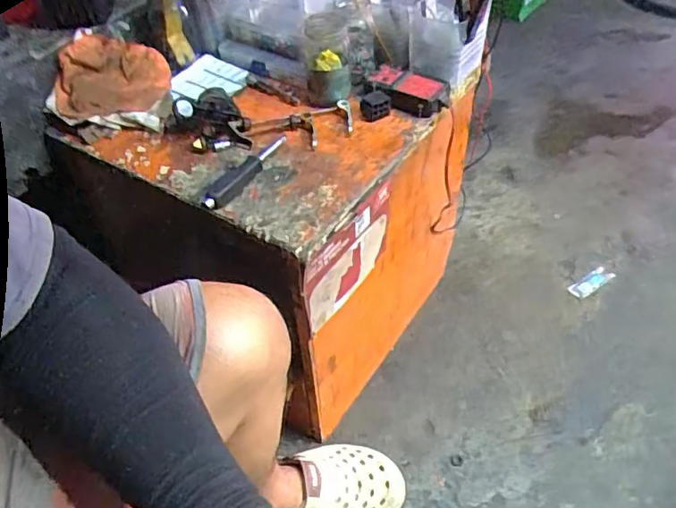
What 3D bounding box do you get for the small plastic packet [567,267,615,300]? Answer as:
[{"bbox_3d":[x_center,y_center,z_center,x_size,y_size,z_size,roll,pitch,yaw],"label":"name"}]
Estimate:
[{"bbox_3d":[0.516,0.058,1.149,0.104,0.005,0.035,-25,52,-18],"label":"small plastic packet"}]

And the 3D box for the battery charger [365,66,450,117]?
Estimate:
[{"bbox_3d":[0.095,-0.223,0.766,0.113,0.031,0.052,23,53,21],"label":"battery charger"}]

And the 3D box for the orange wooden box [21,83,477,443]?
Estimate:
[{"bbox_3d":[-0.061,-0.044,0.937,0.379,0.485,0.435,27,55,24],"label":"orange wooden box"}]

